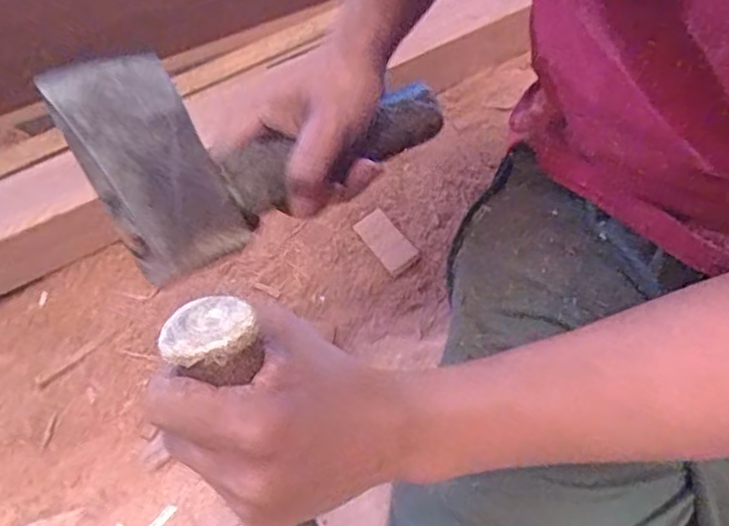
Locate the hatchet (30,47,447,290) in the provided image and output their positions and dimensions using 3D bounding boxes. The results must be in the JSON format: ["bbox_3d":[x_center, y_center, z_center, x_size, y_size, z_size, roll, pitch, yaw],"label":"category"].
[{"bbox_3d":[-0.056,-0.087,0.390,0.230,0.028,0.114,-34,90,-41],"label":"hatchet"}]

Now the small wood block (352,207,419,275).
[{"bbox_3d":[0.022,-0.024,0.711,0.038,0.004,0.071,-38,75,-12],"label":"small wood block"}]

